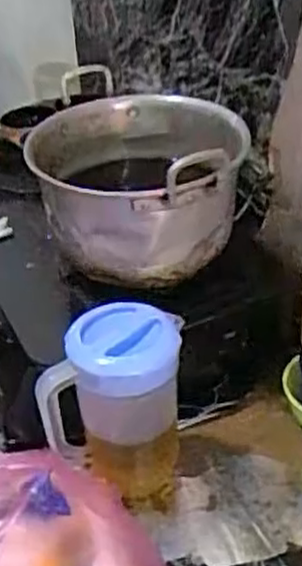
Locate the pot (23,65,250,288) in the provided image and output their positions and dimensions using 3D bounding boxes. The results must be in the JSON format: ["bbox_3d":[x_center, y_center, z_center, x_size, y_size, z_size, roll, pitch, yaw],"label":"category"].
[{"bbox_3d":[-0.009,-0.104,0.843,0.230,0.157,0.234,-3,35,2],"label":"pot"}]

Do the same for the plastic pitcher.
[{"bbox_3d":[-0.032,0.121,0.737,0.123,0.189,0.104,2,35,8],"label":"plastic pitcher"}]

